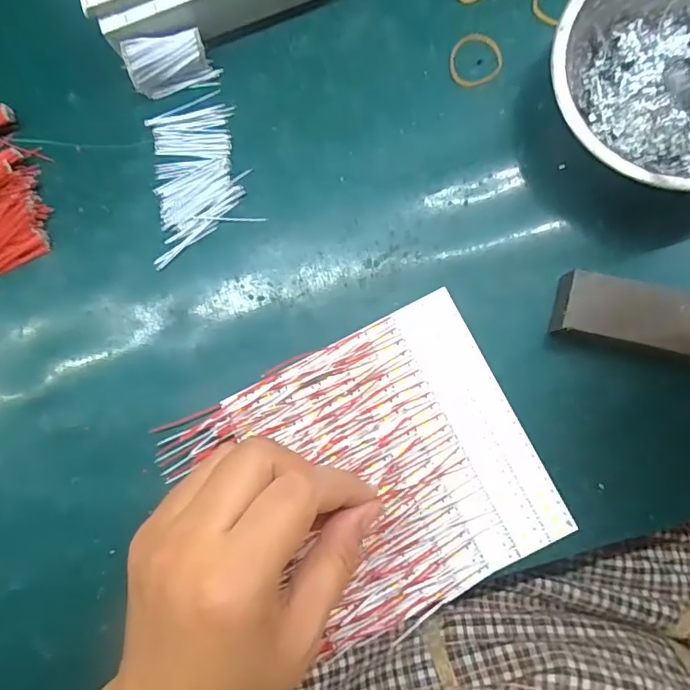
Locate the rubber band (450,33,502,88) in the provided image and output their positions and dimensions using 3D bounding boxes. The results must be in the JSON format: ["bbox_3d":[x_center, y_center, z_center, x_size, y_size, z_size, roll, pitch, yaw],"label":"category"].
[{"bbox_3d":[0.076,-0.165,0.299,0.030,0.004,0.030,-1,83,5],"label":"rubber band"}]

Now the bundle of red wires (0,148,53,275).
[{"bbox_3d":[-0.206,-0.078,0.305,0.055,0.019,0.063,-25,82,2],"label":"bundle of red wires"}]

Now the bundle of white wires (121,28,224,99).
[{"bbox_3d":[-0.101,-0.165,0.302,0.046,0.024,0.020,-16,82,3],"label":"bundle of white wires"}]

